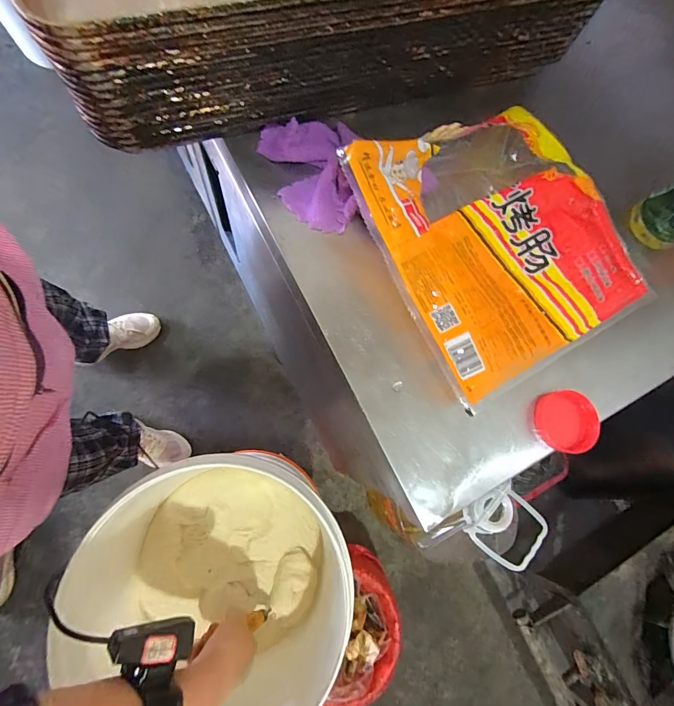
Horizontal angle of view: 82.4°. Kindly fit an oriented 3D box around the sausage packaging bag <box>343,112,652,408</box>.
[{"bbox_3d":[0.179,-0.121,0.414,0.267,0.088,0.275,-26,80,-7],"label":"sausage packaging bag"}]

